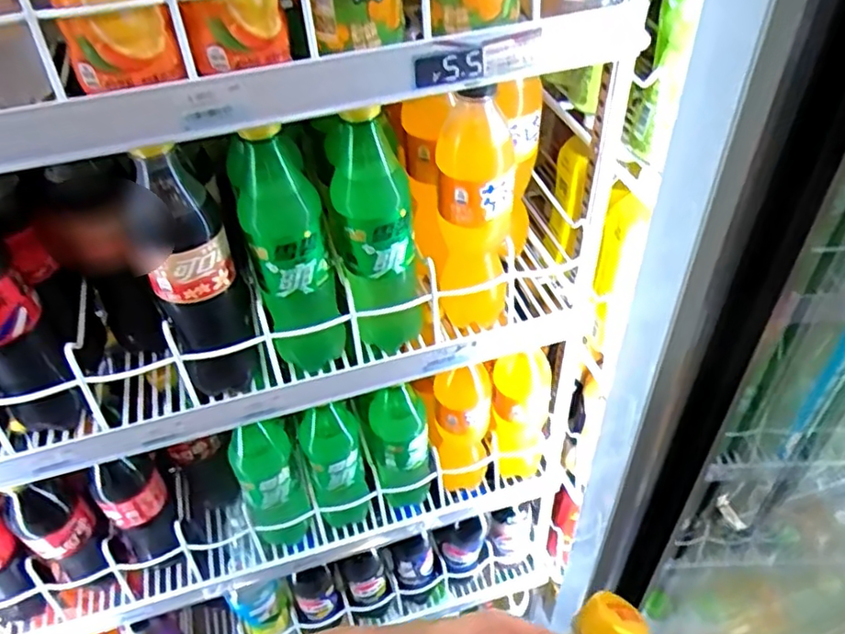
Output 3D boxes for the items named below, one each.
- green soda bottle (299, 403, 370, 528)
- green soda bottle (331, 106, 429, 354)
[{"bbox_3d":[-0.099,0.162,0.719,0.063,0.182,0.066,-2,44,2],"label":"green soda bottle"},{"bbox_3d":[-0.037,-0.062,0.540,0.068,0.240,0.079,-4,44,0],"label":"green soda bottle"}]

